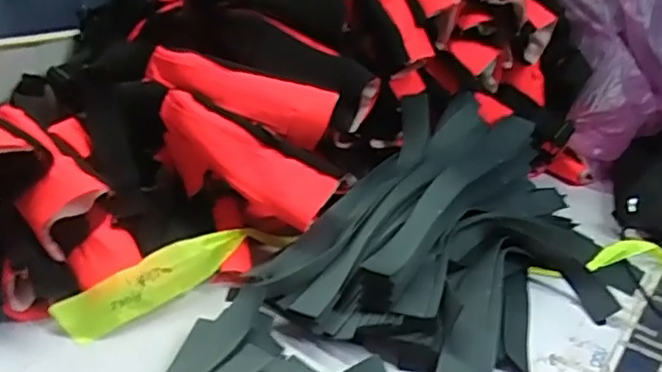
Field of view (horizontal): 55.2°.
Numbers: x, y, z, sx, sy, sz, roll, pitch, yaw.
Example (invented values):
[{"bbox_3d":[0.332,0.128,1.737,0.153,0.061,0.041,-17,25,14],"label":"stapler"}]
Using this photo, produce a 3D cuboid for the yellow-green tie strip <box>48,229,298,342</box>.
[{"bbox_3d":[-0.161,0.096,0.709,0.276,0.066,0.041,-16,34,-39],"label":"yellow-green tie strip"}]

